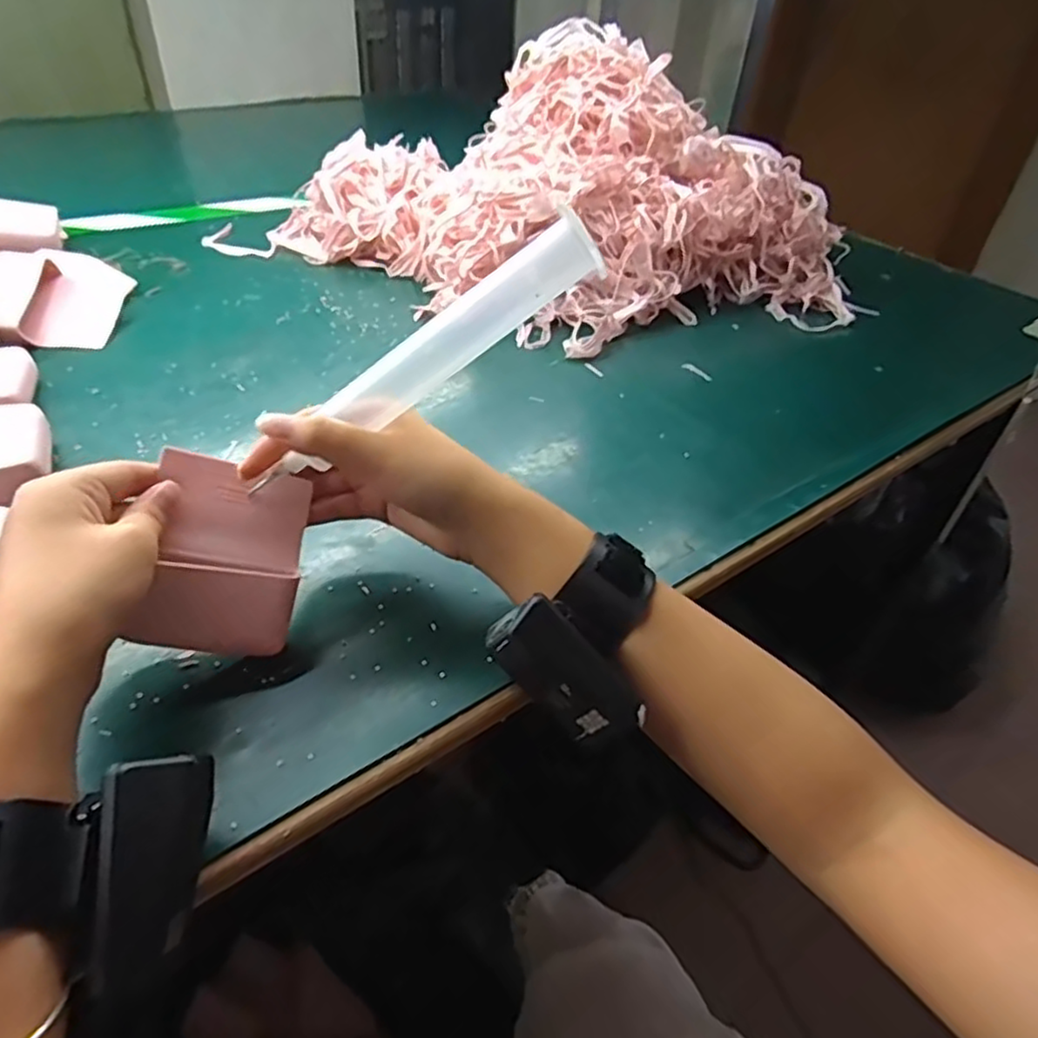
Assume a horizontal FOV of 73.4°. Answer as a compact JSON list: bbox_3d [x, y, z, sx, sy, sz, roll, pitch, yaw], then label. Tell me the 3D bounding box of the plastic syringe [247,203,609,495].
[{"bbox_3d":[-0.044,-0.073,0.326,0.184,0.024,0.027,-33,42,15],"label":"plastic syringe"}]

